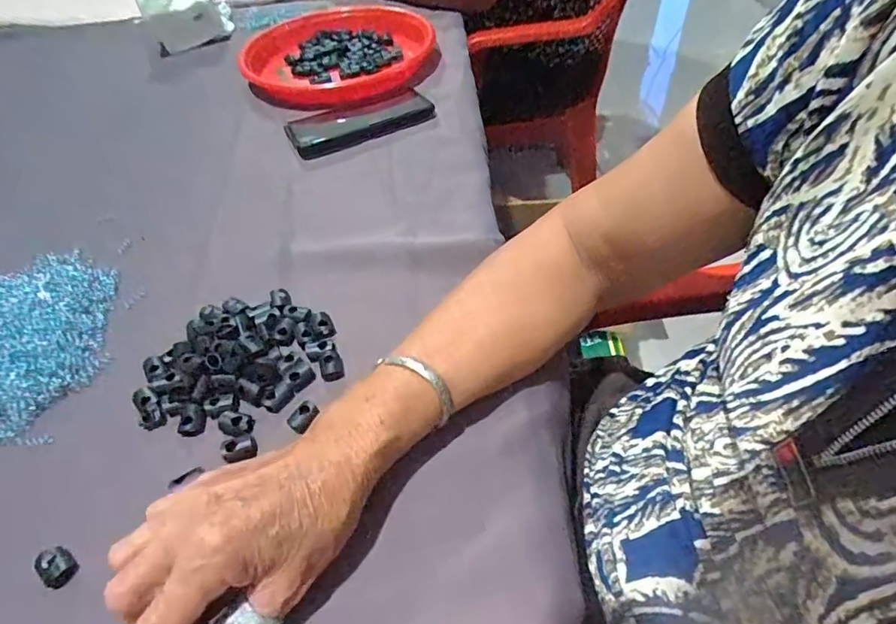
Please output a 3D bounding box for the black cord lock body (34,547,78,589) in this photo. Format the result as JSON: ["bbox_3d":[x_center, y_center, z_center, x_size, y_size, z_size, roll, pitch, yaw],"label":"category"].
[{"bbox_3d":[-0.224,0.144,0.290,0.027,0.007,0.016,25,56,25],"label":"black cord lock body"}]

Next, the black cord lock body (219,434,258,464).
[{"bbox_3d":[-0.135,0.088,0.331,0.020,0.011,0.012,-17,50,-8],"label":"black cord lock body"}]

